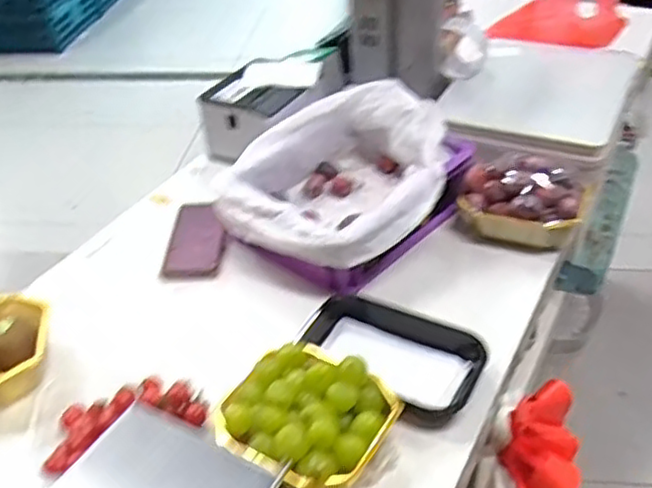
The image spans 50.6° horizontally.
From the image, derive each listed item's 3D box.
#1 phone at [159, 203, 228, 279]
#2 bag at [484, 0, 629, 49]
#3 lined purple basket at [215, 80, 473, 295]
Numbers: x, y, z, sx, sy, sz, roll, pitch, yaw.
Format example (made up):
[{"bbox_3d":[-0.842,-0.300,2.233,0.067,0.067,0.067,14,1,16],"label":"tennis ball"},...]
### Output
[{"bbox_3d":[-0.179,-0.011,0.977,0.081,0.016,0.169,-7,37,5],"label":"phone"},{"bbox_3d":[0.417,-0.430,1.256,0.238,0.132,0.083,11,40,19],"label":"bag"},{"bbox_3d":[0.031,-0.089,0.953,0.327,0.125,0.261,-32,45,-32],"label":"lined purple basket"}]

